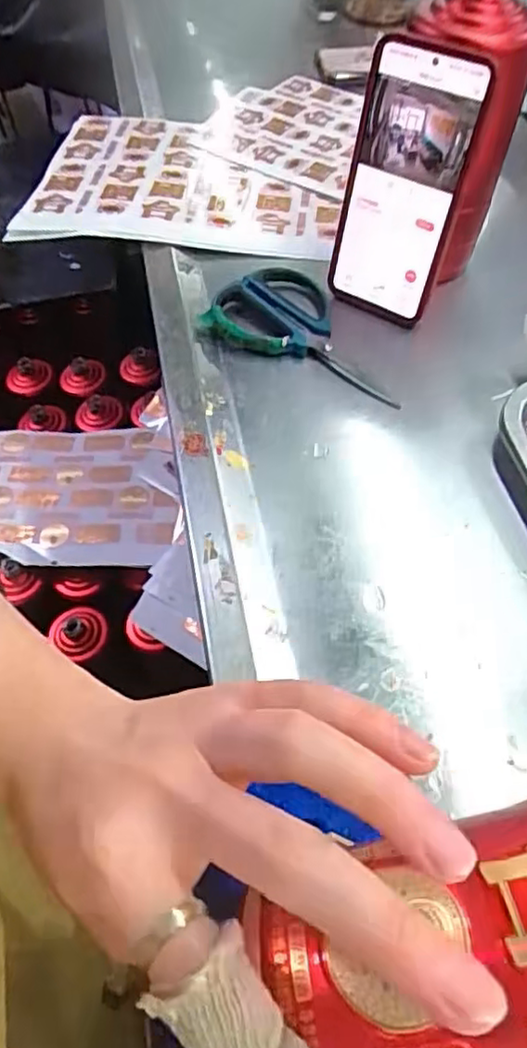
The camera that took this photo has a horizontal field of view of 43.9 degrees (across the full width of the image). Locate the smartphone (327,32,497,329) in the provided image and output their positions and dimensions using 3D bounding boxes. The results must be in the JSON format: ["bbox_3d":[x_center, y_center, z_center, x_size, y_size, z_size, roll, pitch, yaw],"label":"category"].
[{"bbox_3d":[0.094,-0.229,0.454,0.085,0.168,0.014,32,44,21],"label":"smartphone"}]

